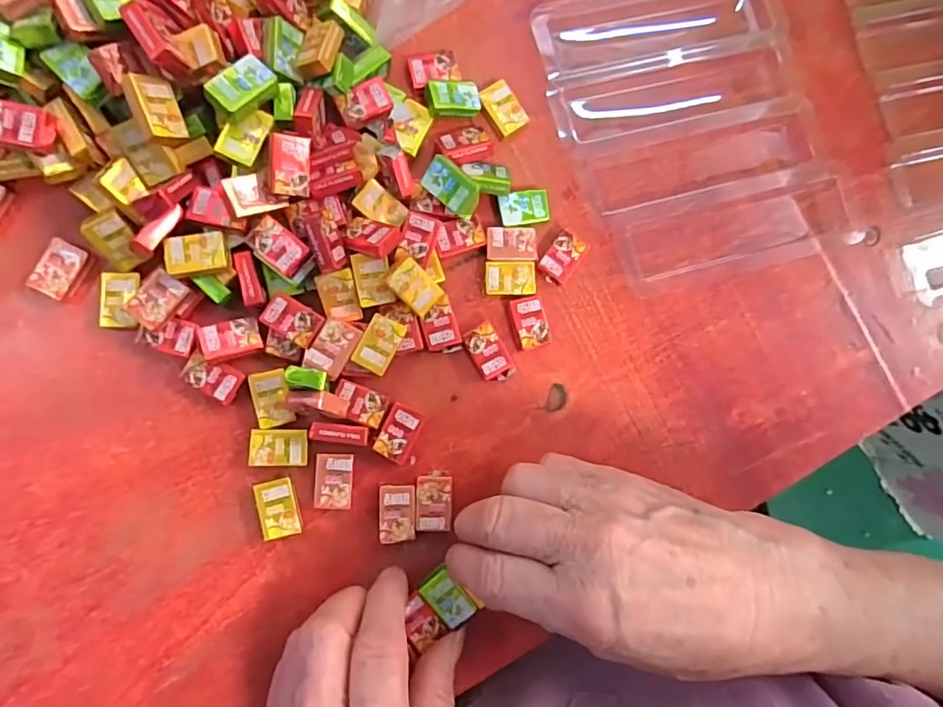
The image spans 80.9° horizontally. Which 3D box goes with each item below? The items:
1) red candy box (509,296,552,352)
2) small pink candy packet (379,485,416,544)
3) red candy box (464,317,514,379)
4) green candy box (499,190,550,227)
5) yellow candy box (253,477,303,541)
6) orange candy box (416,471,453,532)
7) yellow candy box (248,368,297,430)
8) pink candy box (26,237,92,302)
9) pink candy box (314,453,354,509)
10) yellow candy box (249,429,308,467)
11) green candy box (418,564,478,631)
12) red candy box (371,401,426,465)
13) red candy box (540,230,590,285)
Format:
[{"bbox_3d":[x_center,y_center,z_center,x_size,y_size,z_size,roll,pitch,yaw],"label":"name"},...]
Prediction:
[{"bbox_3d":[0.029,-0.015,0.275,0.016,0.008,0.025,-13,88,-8],"label":"red candy box"},{"bbox_3d":[-0.035,0.075,0.260,0.017,0.008,0.026,-1,87,-7],"label":"small pink candy packet"},{"bbox_3d":[0.009,0.000,0.272,0.016,0.008,0.029,-27,90,-8],"label":"red candy box"},{"bbox_3d":[0.026,-0.073,0.279,0.025,0.008,0.017,-11,88,-8],"label":"green candy box"},{"bbox_3d":[-0.088,0.071,0.254,0.017,0.008,0.026,-12,88,-8],"label":"yellow candy box"},{"bbox_3d":[-0.018,0.071,0.263,0.017,0.008,0.027,3,86,-7],"label":"orange candy box"},{"bbox_3d":[-0.092,0.021,0.255,0.016,0.004,0.026,-12,88,-8],"label":"yellow candy box"},{"bbox_3d":[-0.185,-0.037,0.250,0.018,0.011,0.025,29,83,-5],"label":"pink candy box"},{"bbox_3d":[-0.064,0.059,0.257,0.017,0.007,0.024,3,86,-7],"label":"pink candy box"},{"bbox_3d":[-0.088,0.043,0.254,0.025,0.004,0.017,1,86,-7],"label":"yellow candy box"},{"bbox_3d":[-0.011,0.114,0.257,0.016,0.004,0.026,-39,92,-8],"label":"green candy box"},{"bbox_3d":[-0.034,0.038,0.263,0.016,0.008,0.026,27,84,-5],"label":"red candy box"},{"bbox_3d":[0.047,-0.049,0.280,0.017,0.007,0.025,34,83,-4],"label":"red candy box"}]

